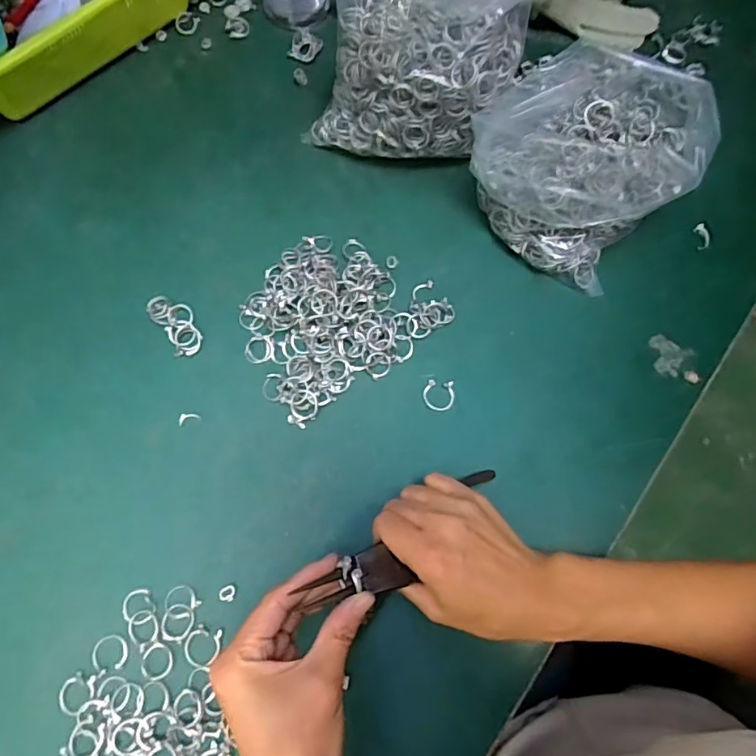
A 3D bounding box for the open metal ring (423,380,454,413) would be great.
[{"bbox_3d":[0.047,0.014,0.419,0.024,0.004,0.024,-1,70,2],"label":"open metal ring"}]

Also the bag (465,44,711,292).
[{"bbox_3d":[0.161,-0.169,0.433,0.136,0.108,0.148,-40,76,-14],"label":"bag"}]

